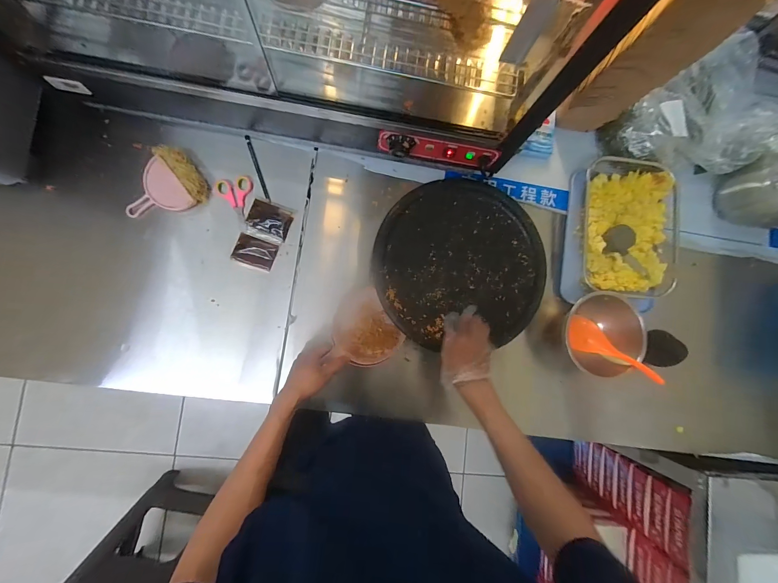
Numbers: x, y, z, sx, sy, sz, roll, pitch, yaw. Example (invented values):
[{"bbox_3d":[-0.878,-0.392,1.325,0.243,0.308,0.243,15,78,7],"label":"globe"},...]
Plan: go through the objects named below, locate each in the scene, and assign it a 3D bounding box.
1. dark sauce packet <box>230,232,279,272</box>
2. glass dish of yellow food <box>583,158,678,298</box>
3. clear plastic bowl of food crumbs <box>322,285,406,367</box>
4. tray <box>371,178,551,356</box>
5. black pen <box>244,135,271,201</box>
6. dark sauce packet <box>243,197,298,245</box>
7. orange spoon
[{"bbox_3d":[-0.267,-0.078,0.656,0.081,0.015,0.058,21,83,-4],"label":"dark sauce packet"},{"bbox_3d":[0.520,-0.140,0.724,0.209,0.056,0.301,2,85,-6],"label":"glass dish of yellow food"},{"bbox_3d":[-0.039,0.073,0.646,0.139,0.035,0.141,0,85,-6],"label":"clear plastic bowl of food crumbs"},{"bbox_3d":[0.140,-0.060,0.654,0.329,0.026,0.318,0,85,-6],"label":"tray"},{"bbox_3d":[-0.267,-0.250,0.671,0.010,0.008,0.143,-19,87,-7],"label":"black pen"},{"bbox_3d":[-0.240,-0.141,0.660,0.083,0.016,0.078,22,83,-4],"label":"dark sauce packet"},{"bbox_3d":[0.456,0.122,0.664,0.186,0.031,0.072,33,82,16],"label":"orange spoon"}]

